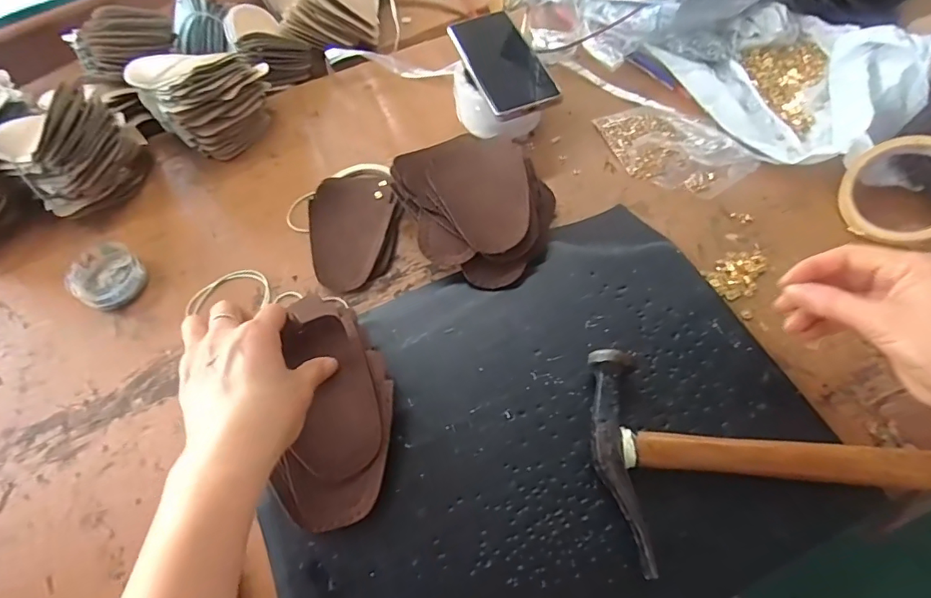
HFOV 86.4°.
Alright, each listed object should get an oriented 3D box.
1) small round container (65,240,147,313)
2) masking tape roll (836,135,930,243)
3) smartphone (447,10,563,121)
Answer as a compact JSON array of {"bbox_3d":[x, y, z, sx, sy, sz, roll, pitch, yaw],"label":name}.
[{"bbox_3d":[-0.363,-0.023,0.502,0.077,0.029,0.063,37,70,22],"label":"small round container"},{"bbox_3d":[0.396,-0.096,0.448,0.095,0.028,0.095,-4,84,36],"label":"masking tape roll"},{"bbox_3d":[0.042,-0.256,0.540,0.076,0.015,0.160,-19,61,-6],"label":"smartphone"}]

